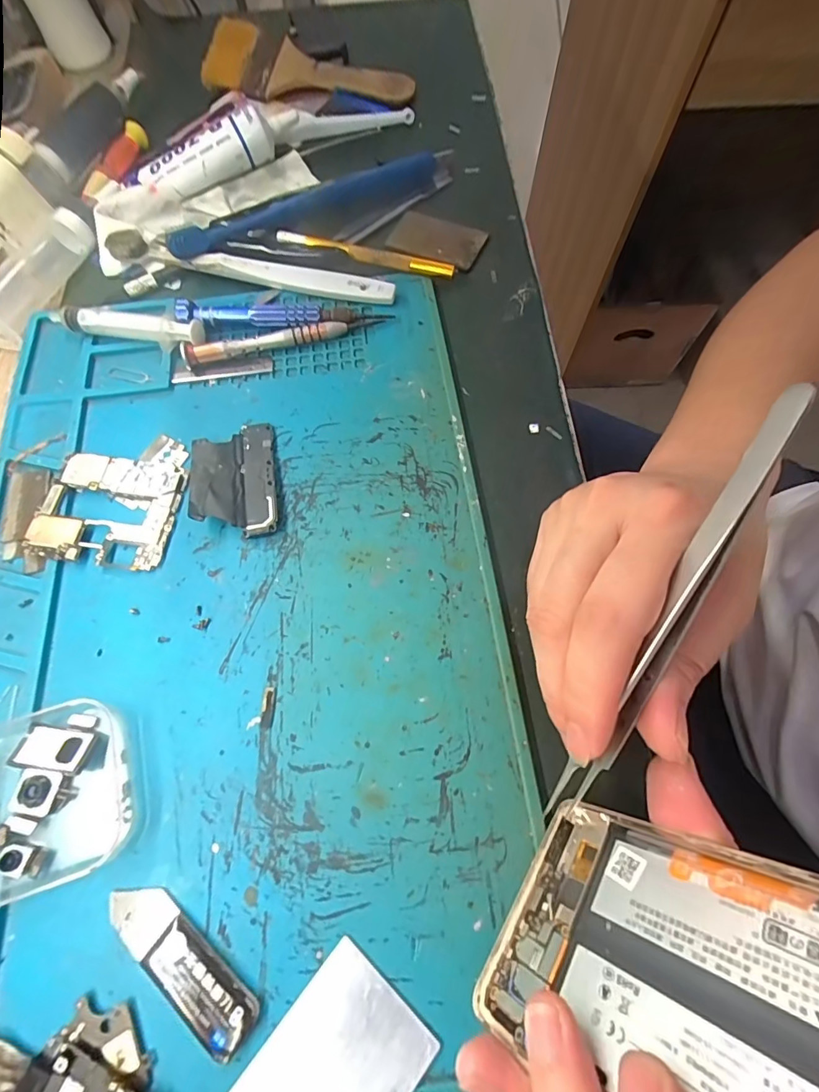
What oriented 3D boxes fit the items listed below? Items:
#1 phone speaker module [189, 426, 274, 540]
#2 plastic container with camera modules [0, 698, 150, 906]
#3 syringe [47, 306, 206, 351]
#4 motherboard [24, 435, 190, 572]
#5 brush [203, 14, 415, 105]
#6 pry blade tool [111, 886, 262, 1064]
[{"bbox_3d":[-0.090,-0.034,0.229,0.041,0.010,0.065,-9,69,-4],"label":"phone speaker module"},{"bbox_3d":[-0.149,0.100,0.177,0.078,0.013,0.064,-17,70,-7],"label":"plastic container with camera modules"},{"bbox_3d":[-0.163,-0.127,0.262,0.087,0.015,0.015,11,69,4],"label":"syringe"},{"bbox_3d":[-0.150,-0.026,0.229,0.064,0.006,0.072,8,69,3],"label":"motherboard"},{"bbox_3d":[-0.082,-0.376,0.354,0.163,0.019,0.068,17,70,6],"label":"brush"},{"bbox_3d":[-0.083,0.150,0.161,0.066,0.006,0.020,36,73,13],"label":"pry blade tool"}]

